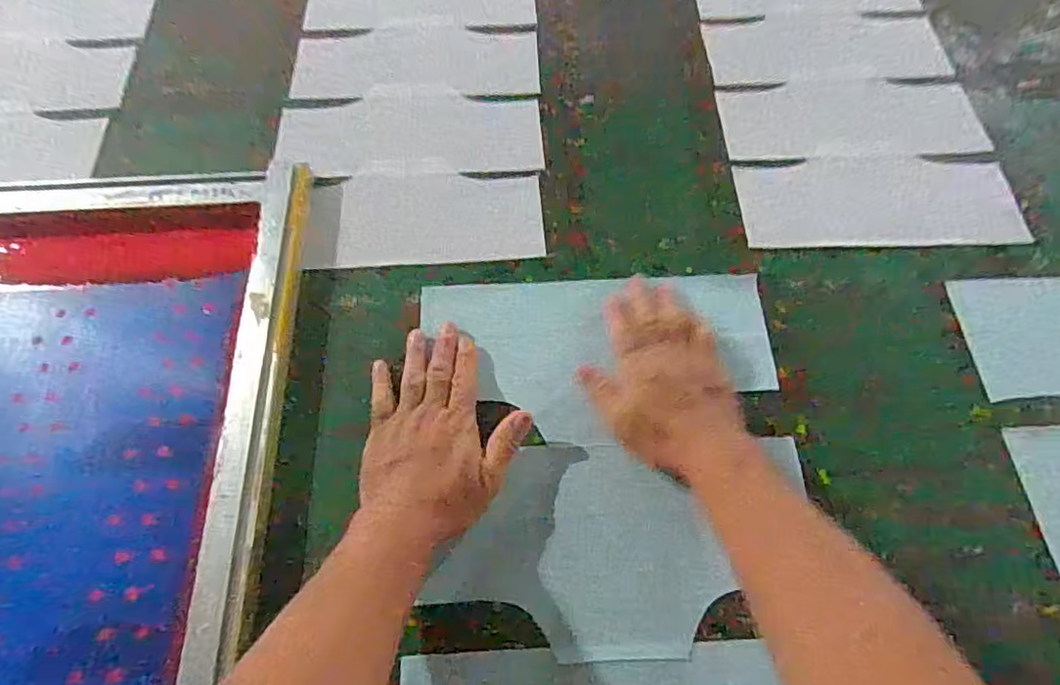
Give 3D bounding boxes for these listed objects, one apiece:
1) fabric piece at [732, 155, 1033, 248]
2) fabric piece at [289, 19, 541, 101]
[{"bbox_3d":[0.369,-0.152,0.642,0.270,0.007,0.111,-1,71,8],"label":"fabric piece"},{"bbox_3d":[-0.137,-0.351,0.732,0.289,0.011,0.139,-4,63,-1],"label":"fabric piece"}]

